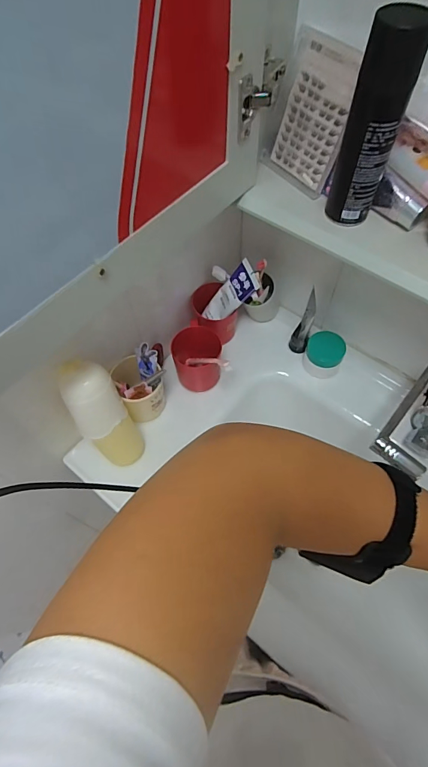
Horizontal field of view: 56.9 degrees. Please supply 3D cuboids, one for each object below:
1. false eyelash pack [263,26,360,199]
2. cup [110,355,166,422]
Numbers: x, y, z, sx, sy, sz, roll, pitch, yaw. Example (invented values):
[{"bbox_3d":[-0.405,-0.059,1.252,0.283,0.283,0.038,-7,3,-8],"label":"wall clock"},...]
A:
[{"bbox_3d":[0.115,-0.312,0.463,0.011,0.142,0.102,-24,59,-37],"label":"false eyelash pack"},{"bbox_3d":[-0.121,0.014,0.688,0.078,0.110,0.087,-25,64,-12],"label":"cup"}]

